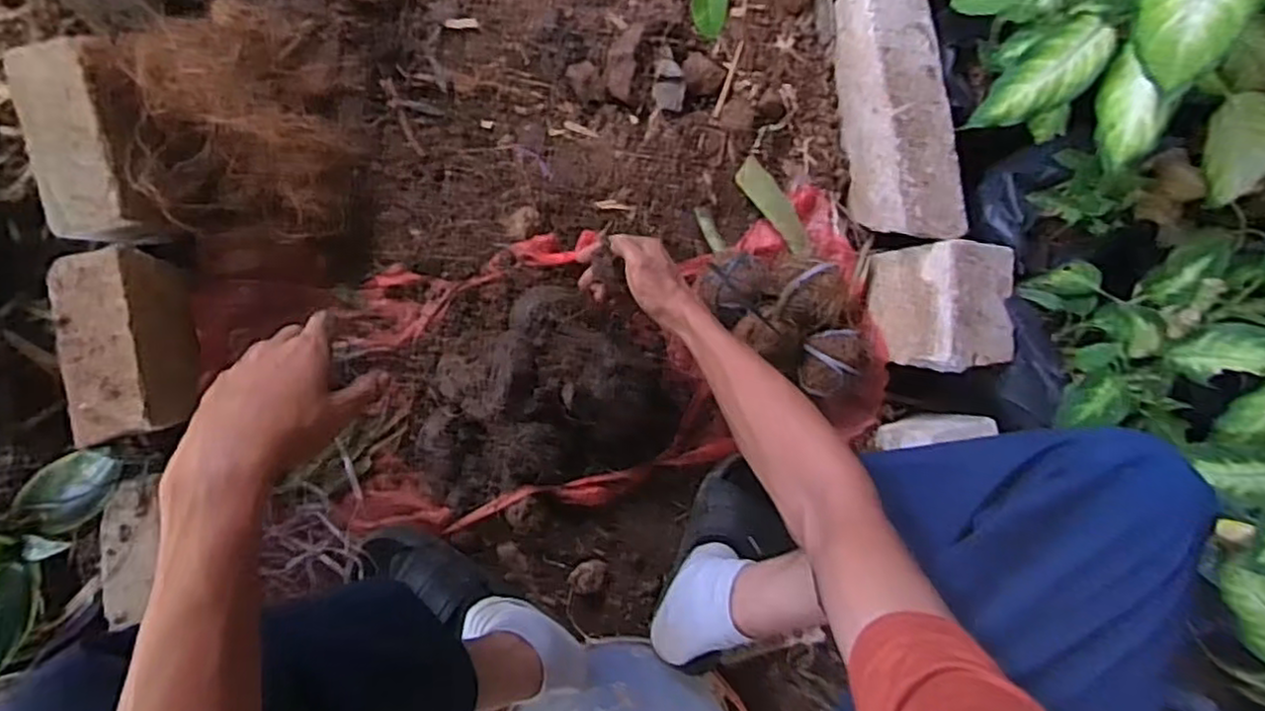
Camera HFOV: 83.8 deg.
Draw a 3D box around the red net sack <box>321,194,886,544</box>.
[{"bbox_3d":[-0.015,0.002,0.794,0.612,0.118,0.285,-13,94,-7],"label":"red net sack"}]

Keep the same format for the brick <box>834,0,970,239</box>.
[{"bbox_3d":[0.309,-0.286,0.832,0.076,0.116,0.307,-10,93,-8],"label":"brick"}]

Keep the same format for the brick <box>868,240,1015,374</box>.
[{"bbox_3d":[0.363,-0.057,0.825,0.124,0.115,0.142,-2,92,-8],"label":"brick"}]

